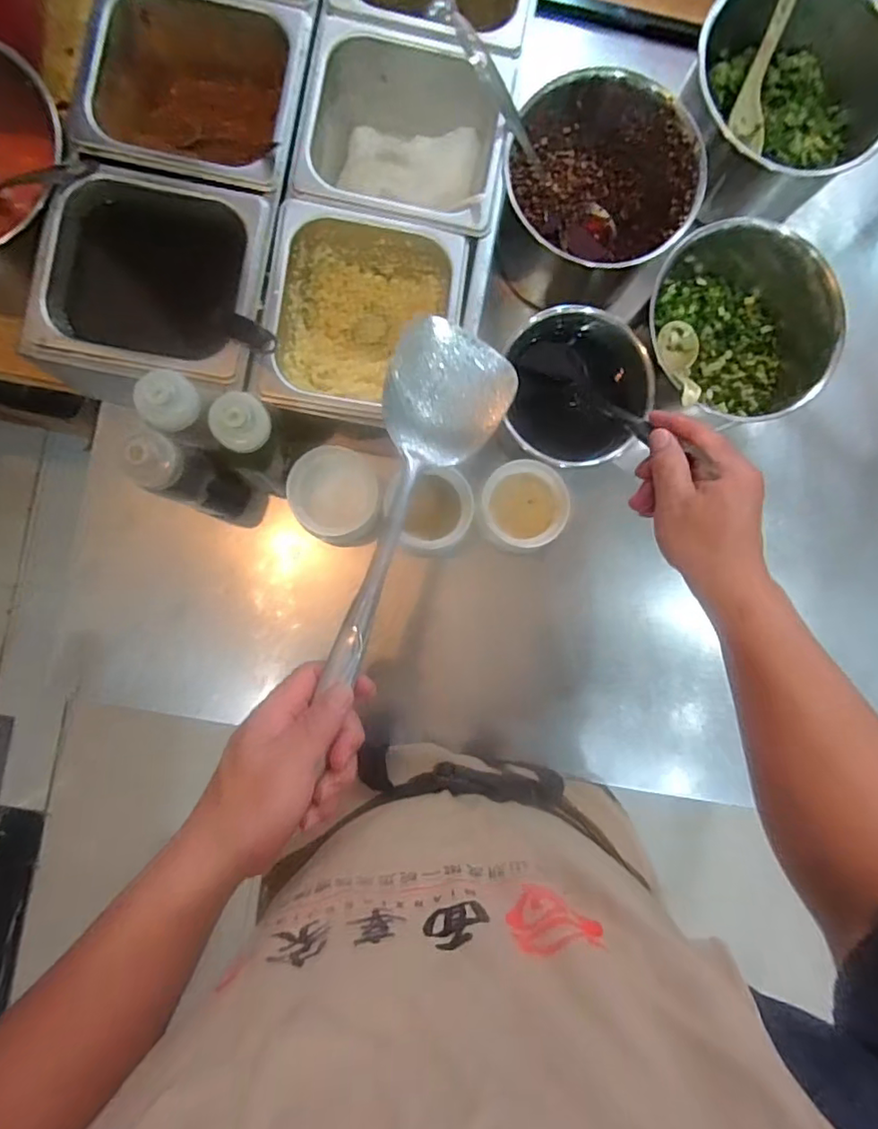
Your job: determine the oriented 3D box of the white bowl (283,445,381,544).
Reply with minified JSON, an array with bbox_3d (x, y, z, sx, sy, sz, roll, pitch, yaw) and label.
[{"bbox_3d":[-0.098,-0.063,0.560,0.080,0.070,0.092,-4,88,-6],"label":"white bowl"}]

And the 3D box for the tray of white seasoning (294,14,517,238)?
[{"bbox_3d":[-0.034,-0.375,0.543,0.172,0.103,0.160,12,87,-5],"label":"tray of white seasoning"}]

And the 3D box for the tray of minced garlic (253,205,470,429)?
[{"bbox_3d":[-0.065,-0.209,0.521,0.159,0.089,0.171,8,87,-5],"label":"tray of minced garlic"}]

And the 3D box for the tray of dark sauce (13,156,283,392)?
[{"bbox_3d":[-0.241,-0.238,0.519,0.172,0.103,0.165,10,87,-5],"label":"tray of dark sauce"}]

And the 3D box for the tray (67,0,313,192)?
[{"bbox_3d":[-0.213,-0.407,0.525,0.180,0.095,0.167,11,87,-5],"label":"tray"}]

